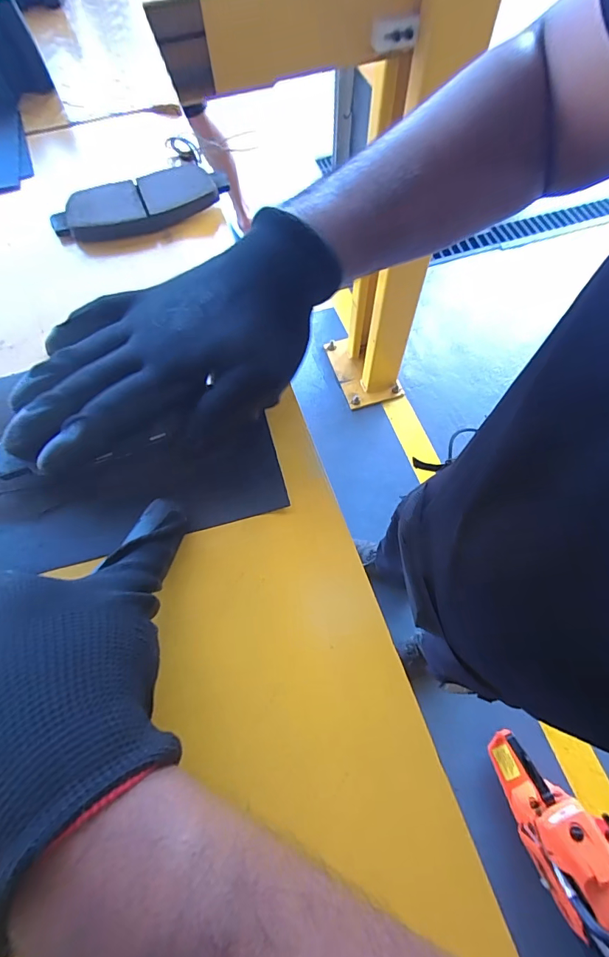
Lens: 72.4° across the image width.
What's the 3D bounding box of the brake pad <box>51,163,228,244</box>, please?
[{"bbox_3d":[-0.130,-0.222,0.335,0.140,0.014,0.054,-20,67,-8],"label":"brake pad"}]

